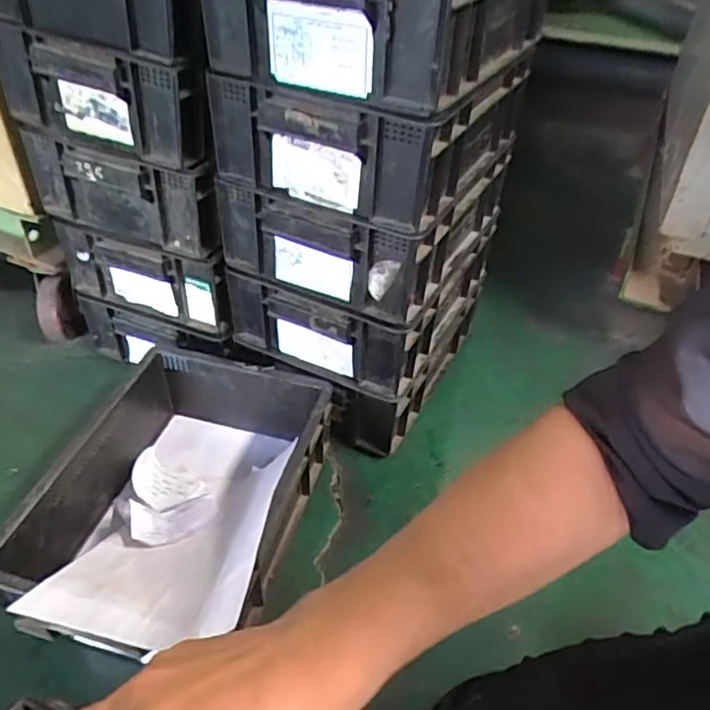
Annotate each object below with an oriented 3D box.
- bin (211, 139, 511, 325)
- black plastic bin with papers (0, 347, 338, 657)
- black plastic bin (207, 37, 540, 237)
[{"bbox_3d":[0.021,-0.189,0.761,0.233,0.117,0.304,21,44,19],"label":"bin"},{"bbox_3d":[-0.194,0.151,0.685,0.268,0.135,0.373,9,42,9],"label":"black plastic bin with papers"},{"bbox_3d":[0.027,-0.273,0.691,0.235,0.116,0.304,21,44,19],"label":"black plastic bin"}]

